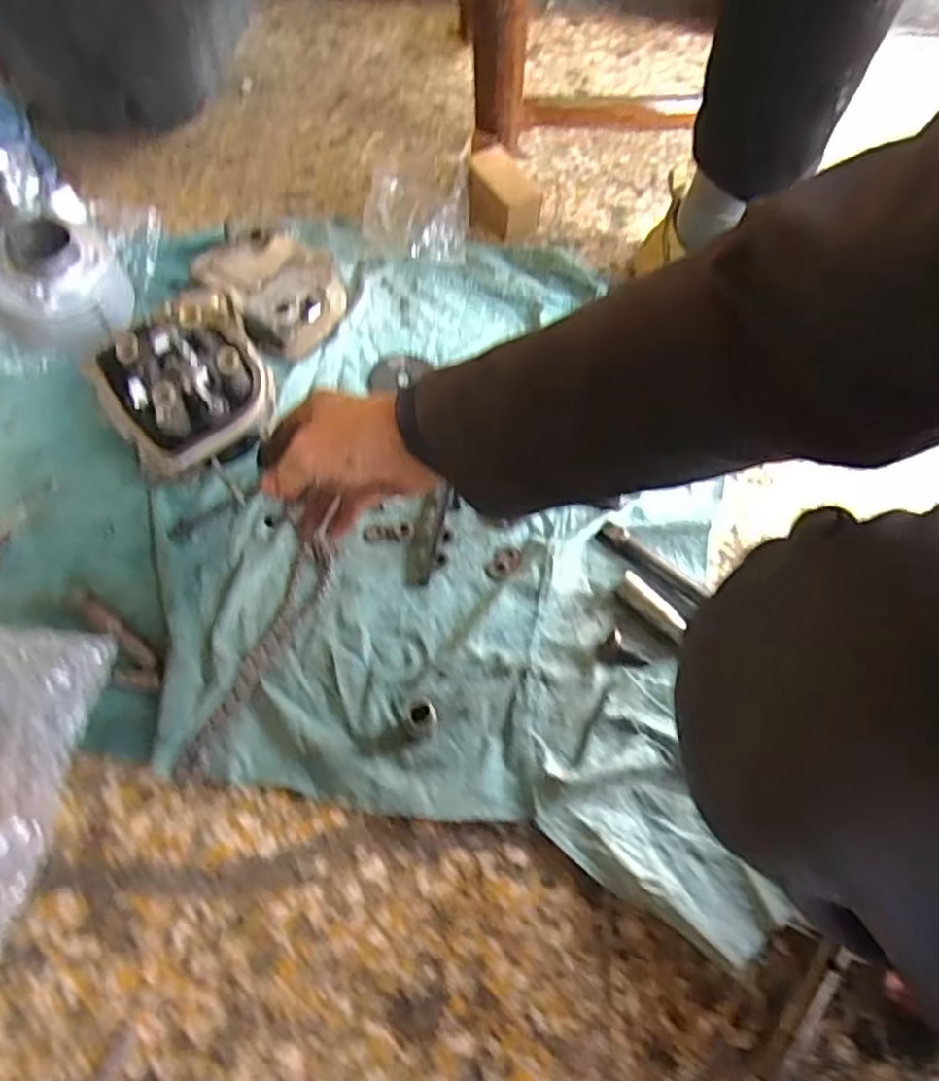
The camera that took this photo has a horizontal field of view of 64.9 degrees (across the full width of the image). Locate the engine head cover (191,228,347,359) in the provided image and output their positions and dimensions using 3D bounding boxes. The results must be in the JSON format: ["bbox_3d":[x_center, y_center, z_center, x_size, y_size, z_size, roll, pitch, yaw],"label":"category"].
[{"bbox_3d":[-0.185,-0.224,0.675,0.129,0.053,0.105,19,64,8],"label":"engine head cover"}]

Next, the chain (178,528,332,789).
[{"bbox_3d":[-0.154,0.084,0.549,0.031,0.010,0.197,23,63,10],"label":"chain"}]

